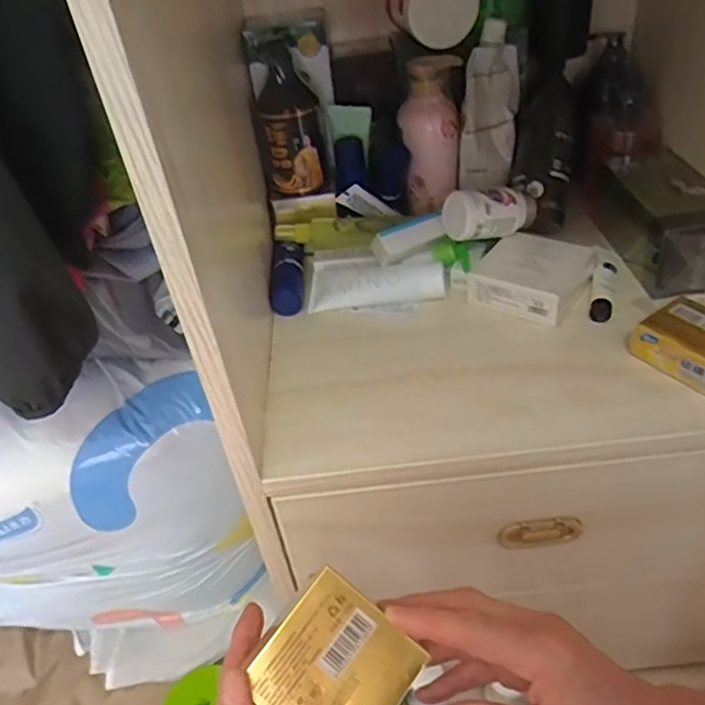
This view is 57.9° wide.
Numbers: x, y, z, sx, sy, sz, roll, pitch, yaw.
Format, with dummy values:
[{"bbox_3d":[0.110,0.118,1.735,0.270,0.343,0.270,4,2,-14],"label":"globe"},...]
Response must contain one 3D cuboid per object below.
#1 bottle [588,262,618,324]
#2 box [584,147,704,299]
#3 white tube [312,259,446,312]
[{"bbox_3d":[0.249,-0.059,0.632,0.021,0.021,0.084,9,42,20],"label":"bottle"},{"bbox_3d":[0.321,-0.139,0.663,0.082,0.077,0.175,-11,39,-4],"label":"box"},{"bbox_3d":[0.026,-0.079,0.679,0.141,0.031,0.059,-3,39,6],"label":"white tube"}]

